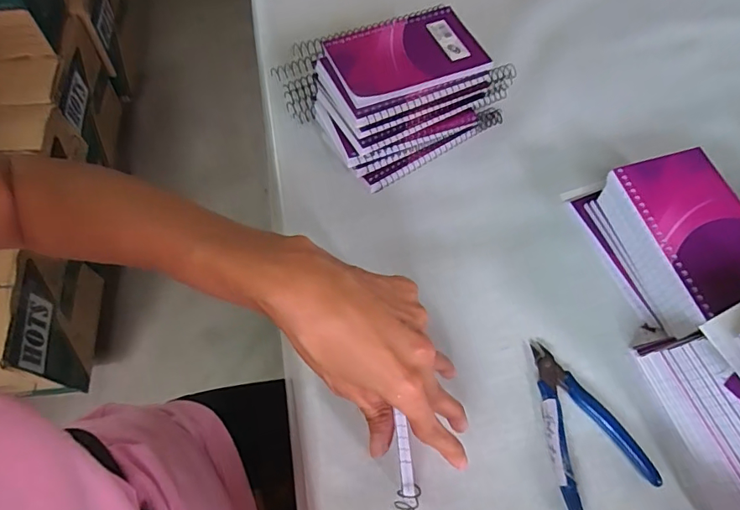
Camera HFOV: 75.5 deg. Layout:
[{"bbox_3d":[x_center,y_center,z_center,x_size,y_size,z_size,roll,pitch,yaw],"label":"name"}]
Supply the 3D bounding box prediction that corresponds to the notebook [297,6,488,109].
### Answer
[{"bbox_3d":[0.026,-0.175,0.421,0.156,0.013,0.088,-20,66,-13],"label":"notebook"}]

